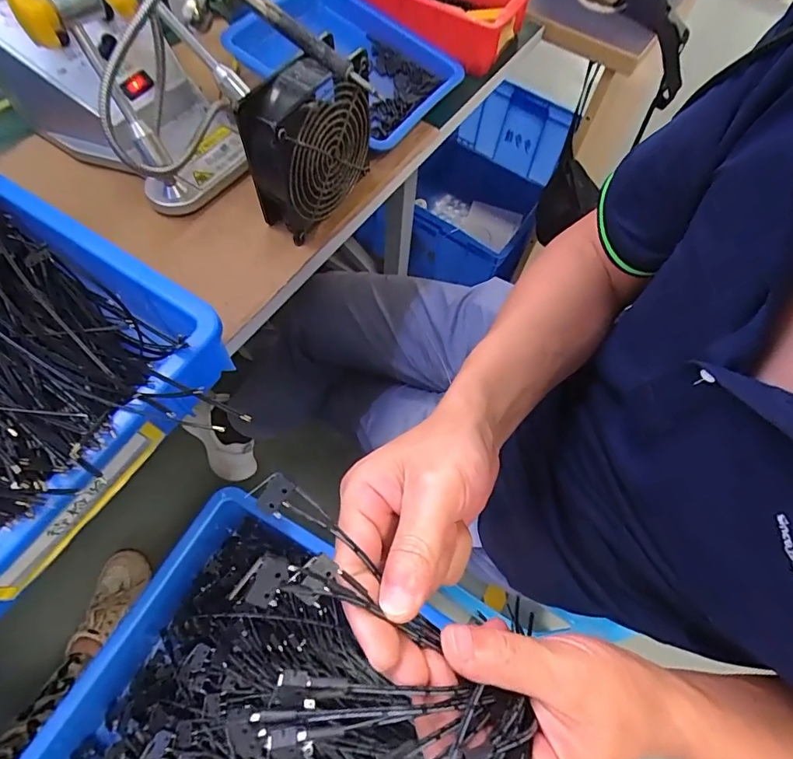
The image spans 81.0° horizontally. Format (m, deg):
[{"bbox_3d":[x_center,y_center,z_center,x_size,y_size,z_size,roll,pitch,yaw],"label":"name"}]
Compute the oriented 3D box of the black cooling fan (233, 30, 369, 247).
[{"bbox_3d":[-0.072,-0.204,0.397,0.047,0.118,0.108,31,67,12],"label":"black cooling fan"}]

